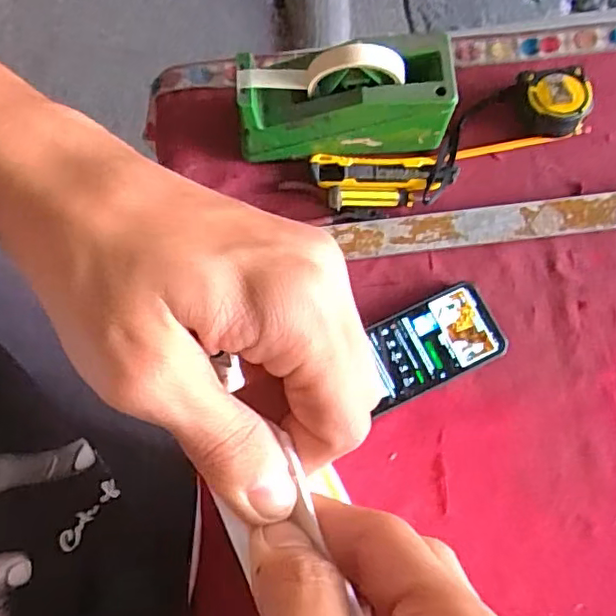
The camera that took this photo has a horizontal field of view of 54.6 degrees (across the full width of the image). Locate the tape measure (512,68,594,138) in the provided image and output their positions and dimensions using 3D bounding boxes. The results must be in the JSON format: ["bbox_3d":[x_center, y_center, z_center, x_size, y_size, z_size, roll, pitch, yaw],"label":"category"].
[{"bbox_3d":[0.249,-0.209,0.609,0.067,0.043,0.061,0,73,-1],"label":"tape measure"}]

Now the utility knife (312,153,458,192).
[{"bbox_3d":[0.078,-0.137,0.611,0.148,0.009,0.036,0,75,3],"label":"utility knife"}]

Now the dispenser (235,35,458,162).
[{"bbox_3d":[0.034,-0.201,0.571,0.198,0.117,0.071,-6,75,0],"label":"dispenser"}]

